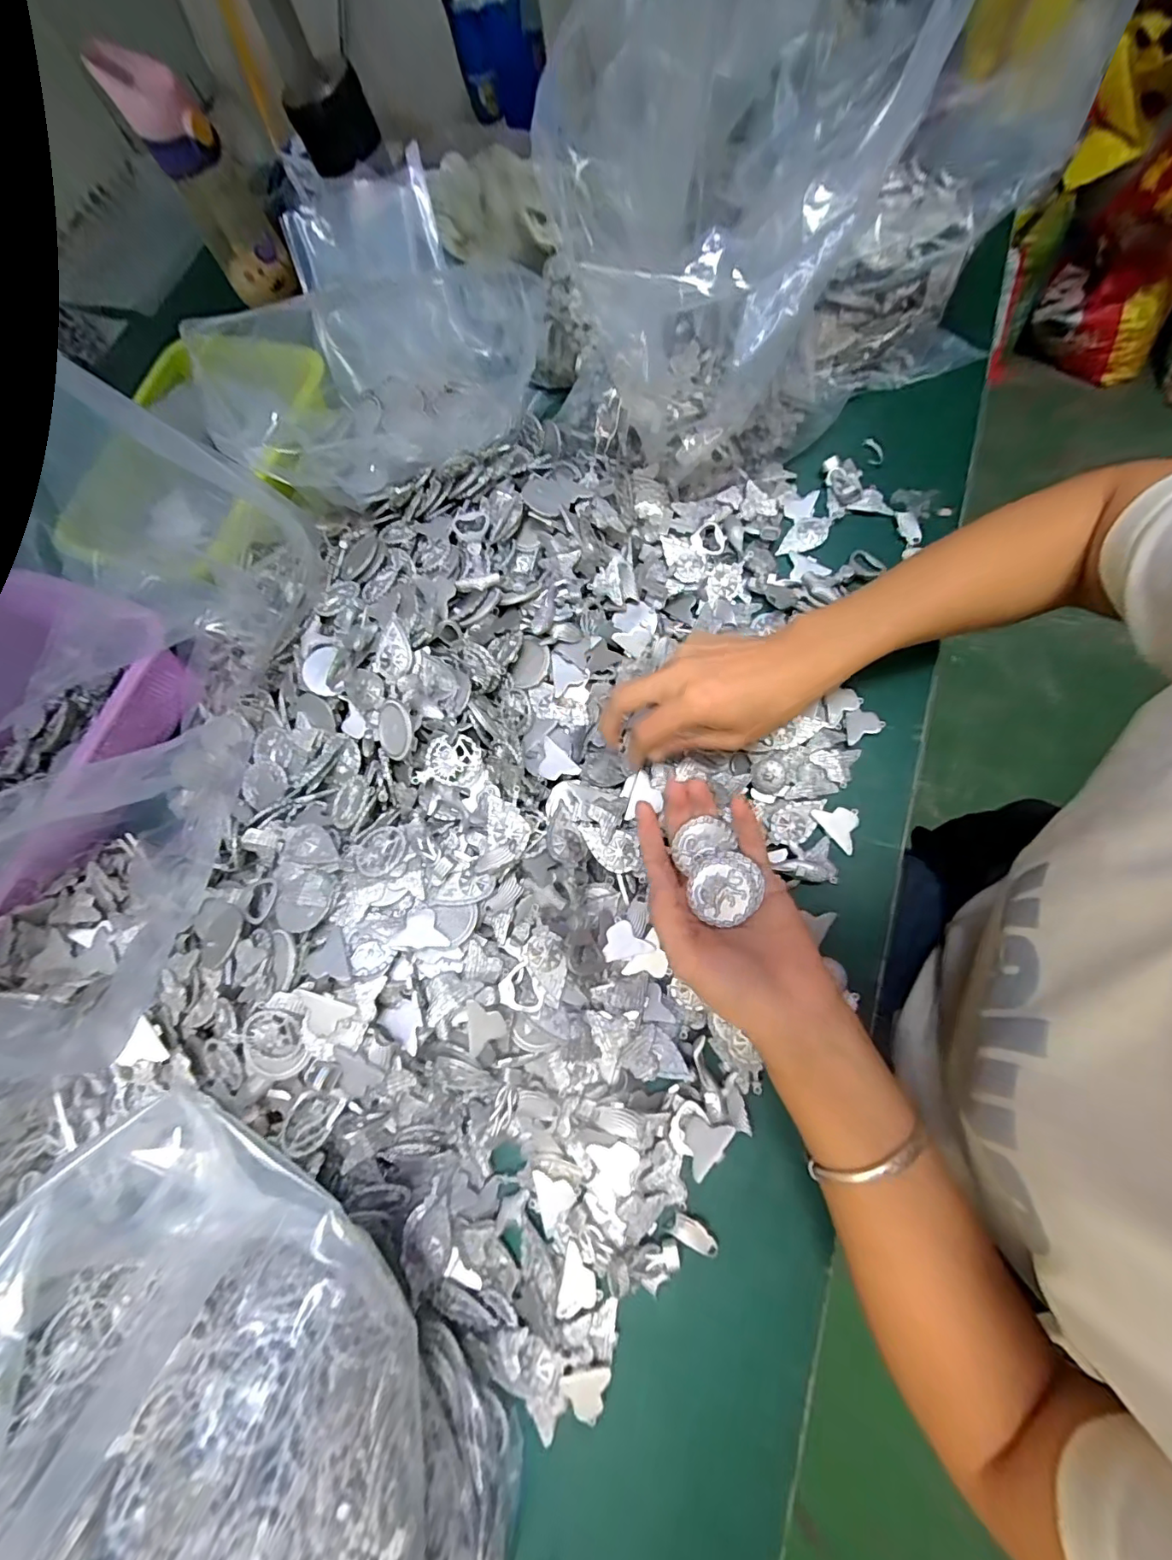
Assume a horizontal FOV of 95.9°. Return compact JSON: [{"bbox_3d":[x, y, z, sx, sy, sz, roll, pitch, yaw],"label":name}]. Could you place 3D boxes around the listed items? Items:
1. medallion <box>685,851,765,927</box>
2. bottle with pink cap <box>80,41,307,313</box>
[{"bbox_3d":[0.078,0.060,0.298,0.038,0.009,0.036,-1,75,2],"label":"medallion"},{"bbox_3d":[-0.399,-0.629,0.565,0.074,0.177,0.079,-33,70,-3],"label":"bottle with pink cap"}]

